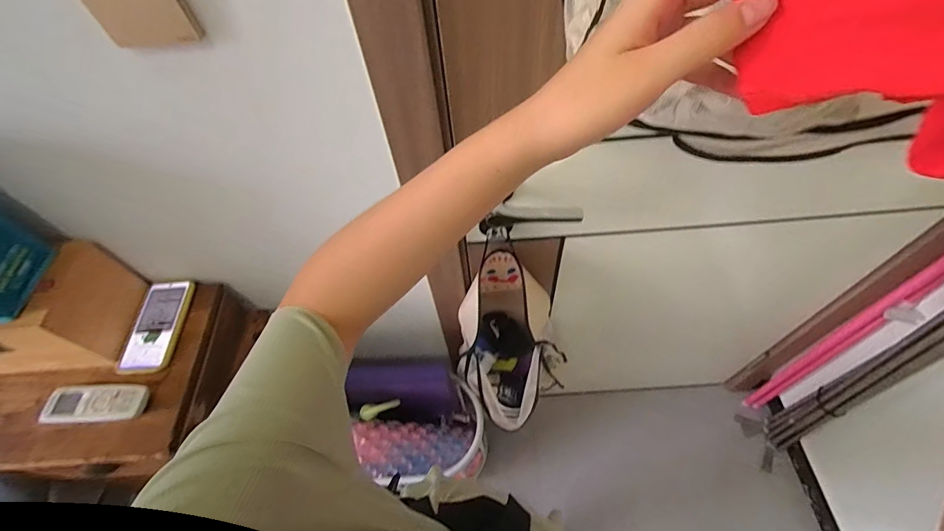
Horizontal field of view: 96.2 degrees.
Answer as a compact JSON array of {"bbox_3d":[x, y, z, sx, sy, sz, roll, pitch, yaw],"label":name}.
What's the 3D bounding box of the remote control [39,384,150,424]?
[{"bbox_3d":[-0.591,0.215,0.662,0.160,0.030,0.058,-1,57,4],"label":"remote control"}]

